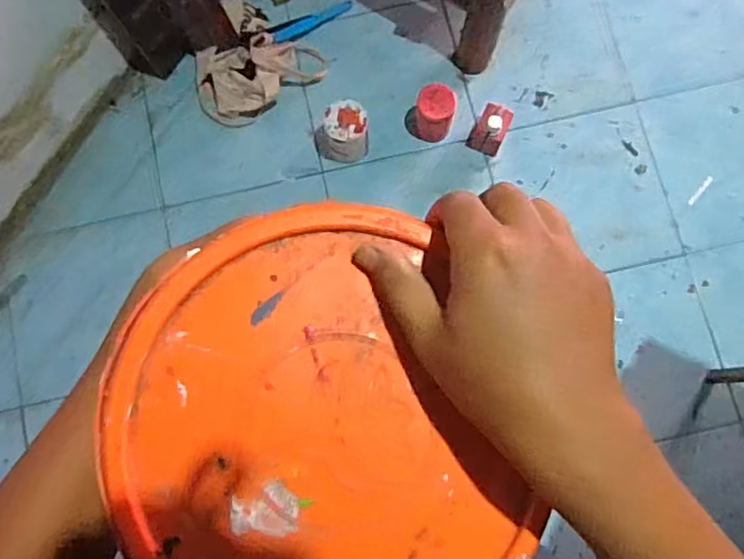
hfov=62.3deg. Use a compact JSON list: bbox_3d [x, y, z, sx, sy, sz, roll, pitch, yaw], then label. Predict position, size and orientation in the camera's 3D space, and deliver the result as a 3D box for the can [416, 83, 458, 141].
[{"bbox_3d":[0.150,-0.399,1.483,0.091,0.147,0.093,9,80,2],"label":"can"}]

